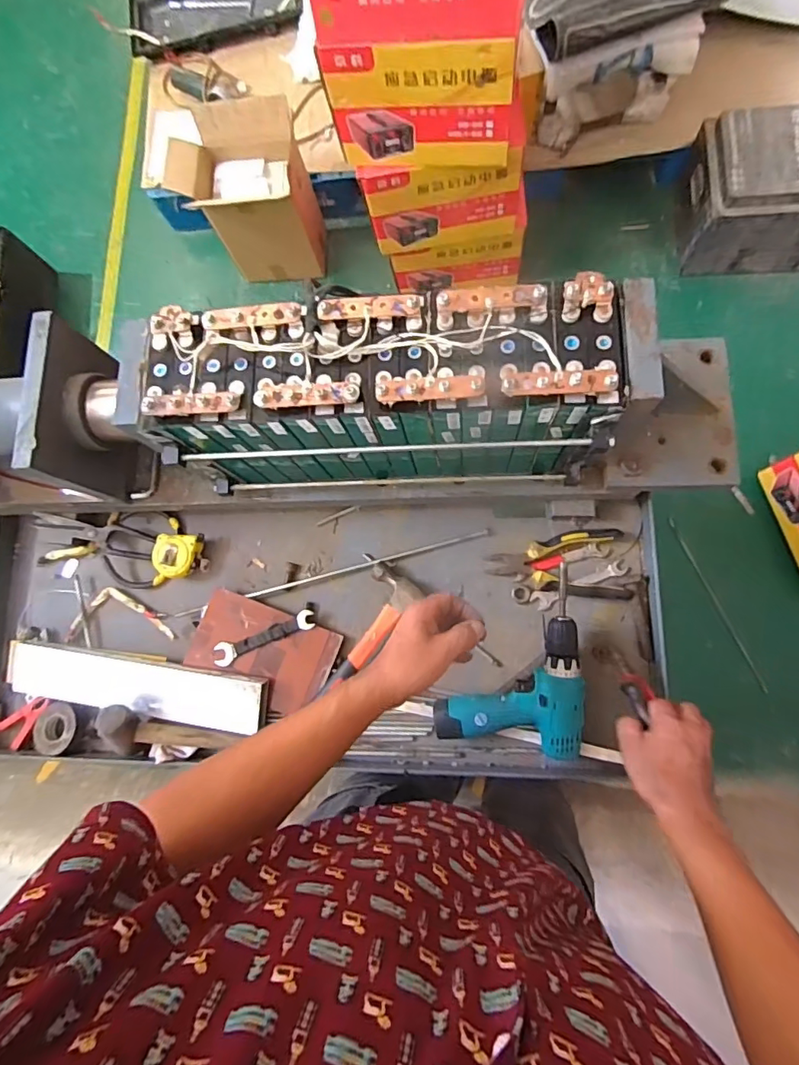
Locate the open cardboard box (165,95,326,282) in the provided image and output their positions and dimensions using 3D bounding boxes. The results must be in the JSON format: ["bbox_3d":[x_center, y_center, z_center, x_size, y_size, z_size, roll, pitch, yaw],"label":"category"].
[{"bbox_3d":[-0.409,-0.969,1.497,0.330,0.357,0.267,1,81,7],"label":"open cardboard box"}]

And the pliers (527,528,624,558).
[{"bbox_3d":[0.256,0.011,0.754,0.138,0.019,0.025,-13,80,4],"label":"pliers"}]

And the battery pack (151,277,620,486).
[{"bbox_3d":[-0.019,-0.161,0.619,0.501,0.215,0.161,-1,81,6],"label":"battery pack"}]

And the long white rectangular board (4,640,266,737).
[{"bbox_3d":[-0.387,0.229,0.760,0.401,0.029,0.086,8,82,8],"label":"long white rectangular board"}]

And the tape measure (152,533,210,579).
[{"bbox_3d":[-0.346,0.037,0.815,0.072,0.039,0.071,-3,81,6],"label":"tape measure"}]

